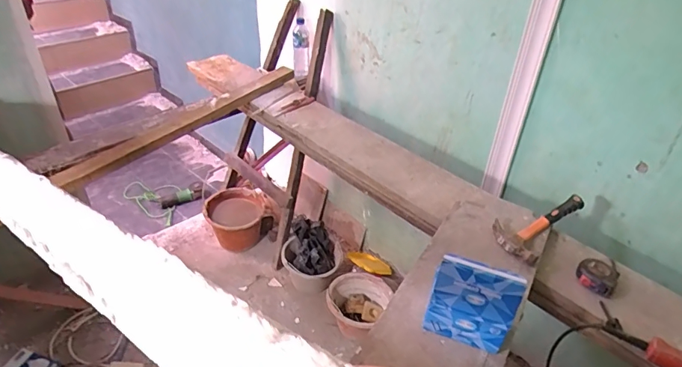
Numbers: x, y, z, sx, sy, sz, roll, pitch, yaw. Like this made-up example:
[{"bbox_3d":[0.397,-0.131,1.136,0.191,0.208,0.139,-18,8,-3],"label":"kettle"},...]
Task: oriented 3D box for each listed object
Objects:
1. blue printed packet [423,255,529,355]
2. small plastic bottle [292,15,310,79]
[{"bbox_3d":[0.207,0.192,0.687,0.128,0.153,0.030,14,36,12],"label":"blue printed packet"},{"bbox_3d":[-0.164,-0.543,1.762,0.069,0.242,0.063,1,4,-5],"label":"small plastic bottle"}]

